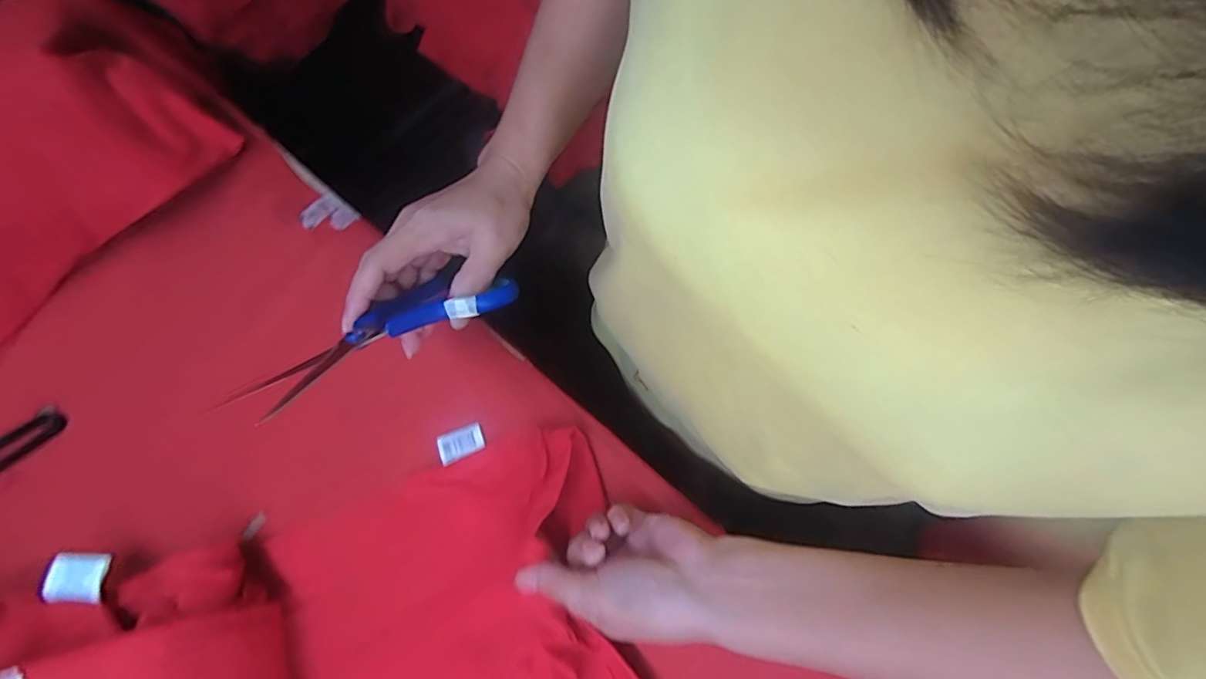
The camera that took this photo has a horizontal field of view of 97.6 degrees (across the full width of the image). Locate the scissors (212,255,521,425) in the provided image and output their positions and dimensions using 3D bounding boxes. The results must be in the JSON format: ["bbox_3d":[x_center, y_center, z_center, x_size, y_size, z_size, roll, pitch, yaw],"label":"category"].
[{"bbox_3d":[-0.124,-0.005,0.296,0.154,0.020,0.041,-31,74,-30],"label":"scissors"}]

